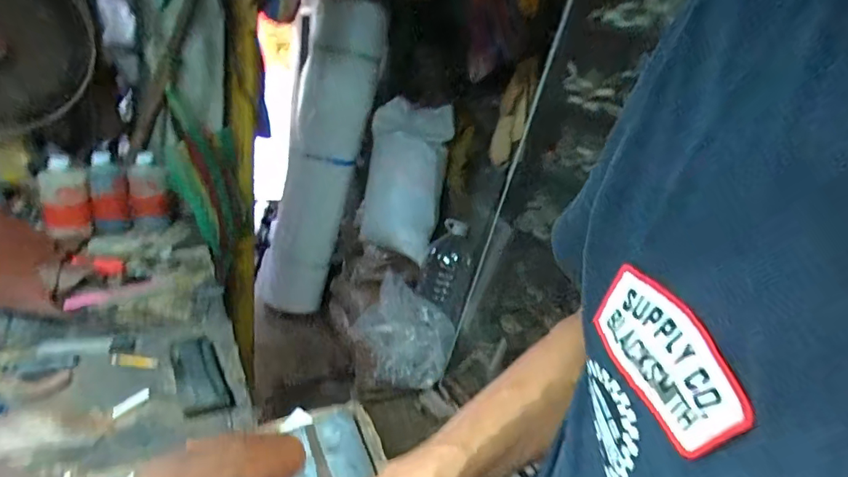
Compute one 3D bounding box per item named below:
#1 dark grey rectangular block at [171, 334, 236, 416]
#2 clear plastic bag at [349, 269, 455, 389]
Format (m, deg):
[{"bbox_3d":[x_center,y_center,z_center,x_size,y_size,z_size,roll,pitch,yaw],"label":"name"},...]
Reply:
[{"bbox_3d":[-0.288,0.170,0.630,0.056,0.022,0.159,-5,28,-32],"label":"dark grey rectangular block"},{"bbox_3d":[-0.083,0.351,1.796,0.351,0.292,0.266,28,29,35],"label":"clear plastic bag"}]

